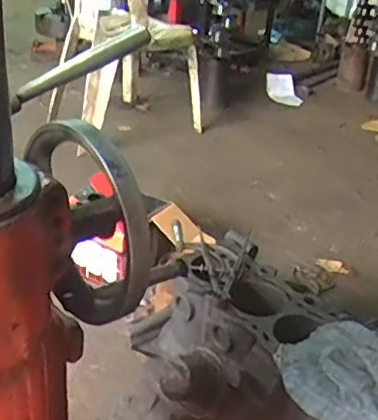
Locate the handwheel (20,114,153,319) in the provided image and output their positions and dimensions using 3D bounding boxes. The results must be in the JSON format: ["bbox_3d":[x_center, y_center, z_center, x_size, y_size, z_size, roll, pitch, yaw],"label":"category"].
[{"bbox_3d":[-0.078,0.009,0.454,0.142,0.151,0.030,26,35,34],"label":"handwheel"}]

